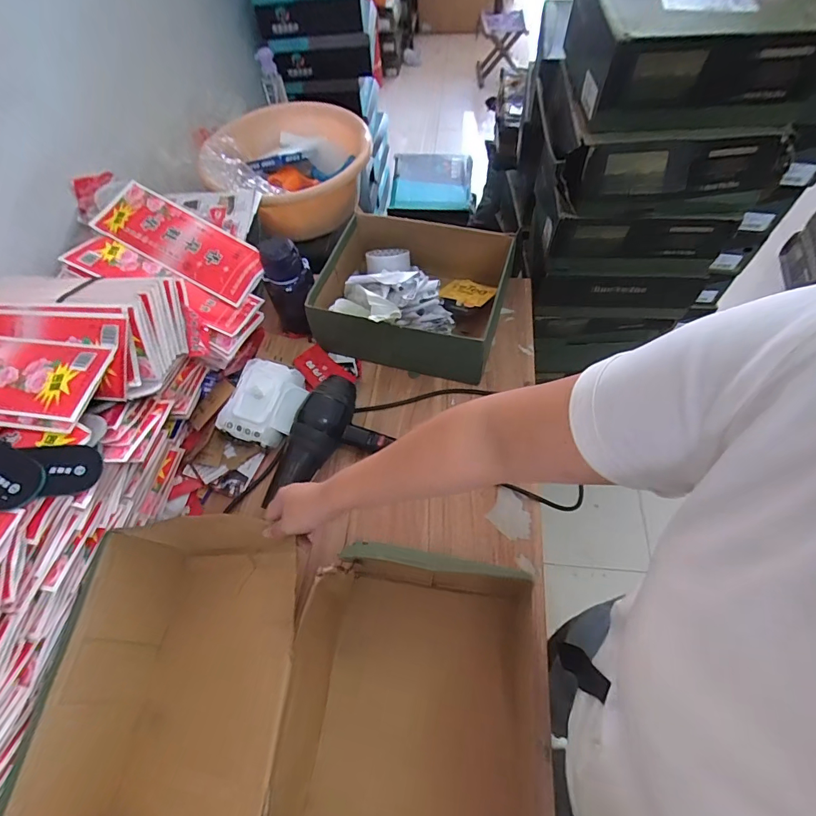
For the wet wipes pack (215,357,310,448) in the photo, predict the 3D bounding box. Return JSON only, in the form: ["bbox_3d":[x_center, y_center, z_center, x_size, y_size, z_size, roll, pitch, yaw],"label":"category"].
[{"bbox_3d":[-0.245,-0.015,0.772,0.114,0.052,0.146,16,61,13],"label":"wet wipes pack"}]

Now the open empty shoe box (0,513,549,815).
[{"bbox_3d":[-0.126,0.339,0.551,0.568,0.145,0.339,4,59,6],"label":"open empty shoe box"}]

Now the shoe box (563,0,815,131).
[{"bbox_3d":[0.444,-0.600,0.718,0.344,0.134,0.271,-3,59,2],"label":"shoe box"}]

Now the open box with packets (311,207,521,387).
[{"bbox_3d":[0.005,-0.216,0.854,0.335,0.128,0.272,11,60,11],"label":"open box with packets"}]

